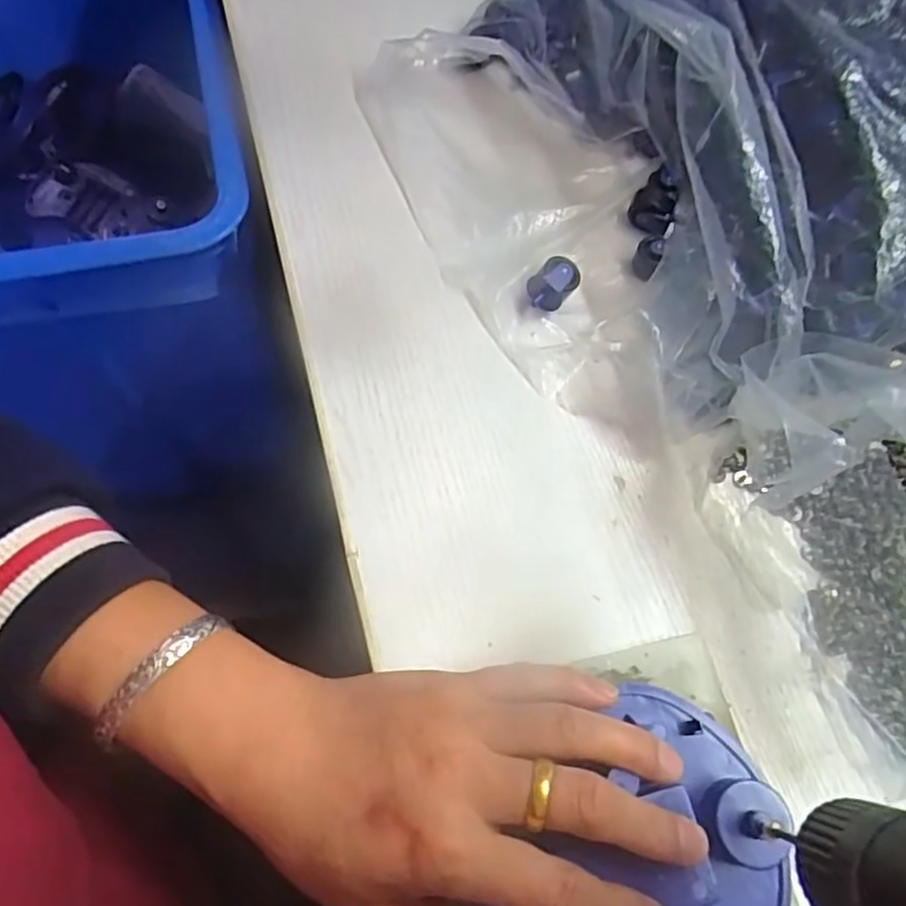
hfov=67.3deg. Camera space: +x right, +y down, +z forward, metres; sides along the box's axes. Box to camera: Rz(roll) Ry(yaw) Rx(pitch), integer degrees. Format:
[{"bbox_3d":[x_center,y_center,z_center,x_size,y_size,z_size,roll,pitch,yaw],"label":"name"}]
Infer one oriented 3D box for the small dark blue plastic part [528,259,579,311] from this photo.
[{"bbox_3d":[0.051,-0.085,0.347,0.027,0.013,0.019,-41,76,-20],"label":"small dark blue plastic part"}]

